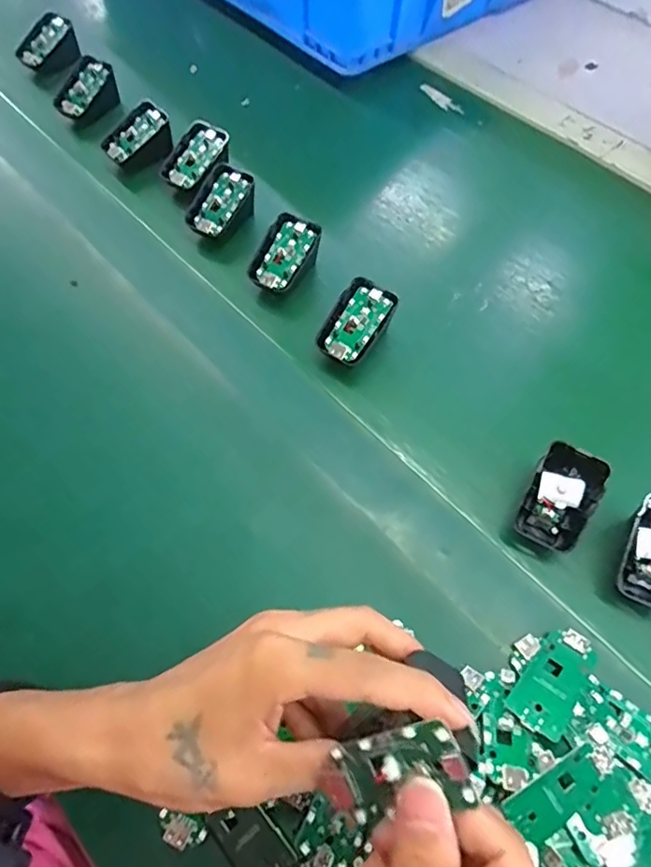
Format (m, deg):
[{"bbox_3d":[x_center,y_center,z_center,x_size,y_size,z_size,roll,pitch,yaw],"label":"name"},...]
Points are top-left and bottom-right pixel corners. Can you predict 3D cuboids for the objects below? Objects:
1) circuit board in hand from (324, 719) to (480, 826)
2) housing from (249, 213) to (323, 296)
[{"bbox_3d":[0.026,0.133,0.213,0.063,0.012,0.029,-36,60,28],"label":"circuit board in hand"},{"bbox_3d":[-0.036,-0.151,0.480,0.045,0.042,0.068,29,66,14],"label":"housing"}]

